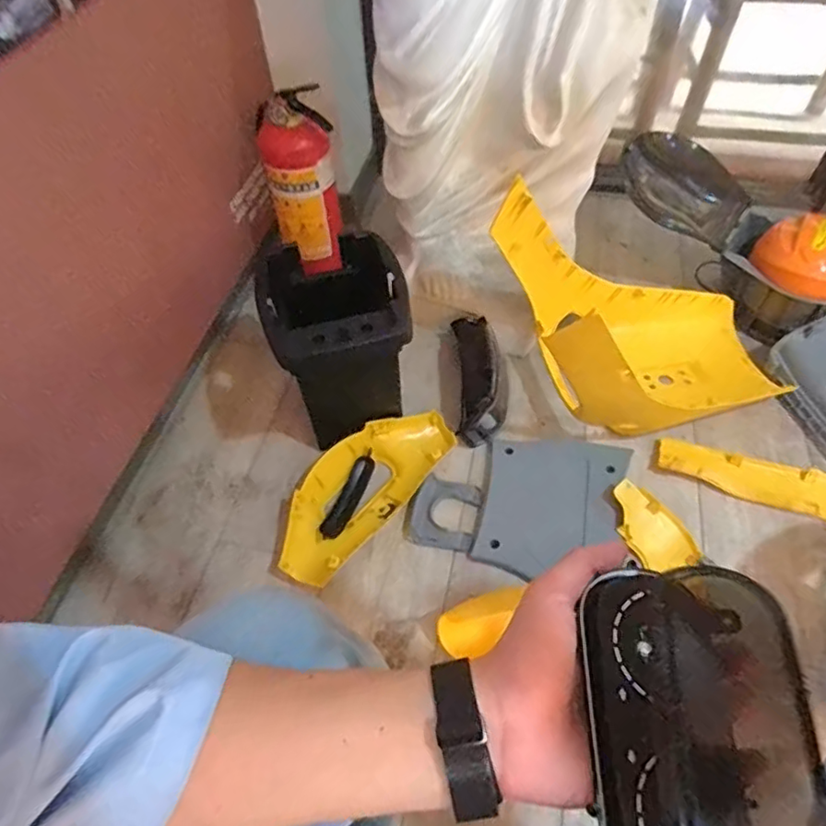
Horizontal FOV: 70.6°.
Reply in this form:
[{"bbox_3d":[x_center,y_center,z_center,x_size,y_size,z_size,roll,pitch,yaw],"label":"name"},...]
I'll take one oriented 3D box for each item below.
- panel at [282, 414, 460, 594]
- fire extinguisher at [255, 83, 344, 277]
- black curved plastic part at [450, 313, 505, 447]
[{"bbox_3d":[-0.089,0.125,1.012,0.155,0.056,0.362,35,62,24],"label":"panel"},{"bbox_3d":[-0.211,-0.433,1.123,0.124,0.328,0.111,-9,54,-5],"label":"fire extinguisher"},{"bbox_3d":[0.130,-0.080,1.115,0.099,0.106,0.271,0,54,2],"label":"black curved plastic part"}]

